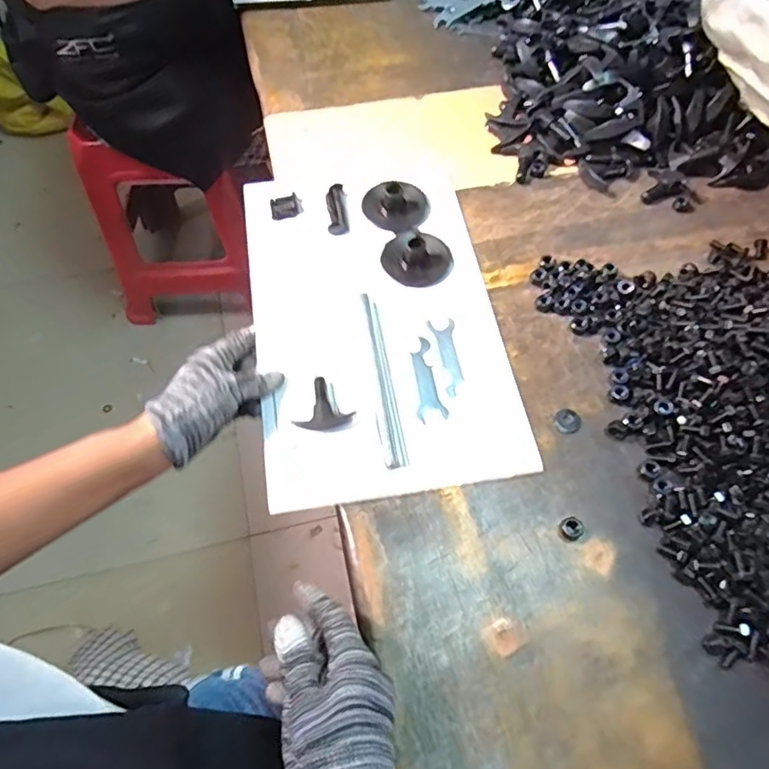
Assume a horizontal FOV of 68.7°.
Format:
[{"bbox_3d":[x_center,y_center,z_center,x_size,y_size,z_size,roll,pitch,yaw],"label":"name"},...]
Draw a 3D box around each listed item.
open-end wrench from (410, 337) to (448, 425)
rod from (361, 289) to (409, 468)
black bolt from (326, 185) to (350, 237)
[{"bbox_3d":[0.038,-0.006,0.505,0.026,0.007,0.081,-7,61,-3],"label":"open-end wrench"},{"bbox_3d":[-0.001,-0.008,0.497,0.016,0.011,0.167,-8,61,-4],"label":"rod"},{"bbox_3d":[-0.050,-0.184,0.593,0.022,0.015,0.063,-6,61,-3],"label":"black bolt"}]

